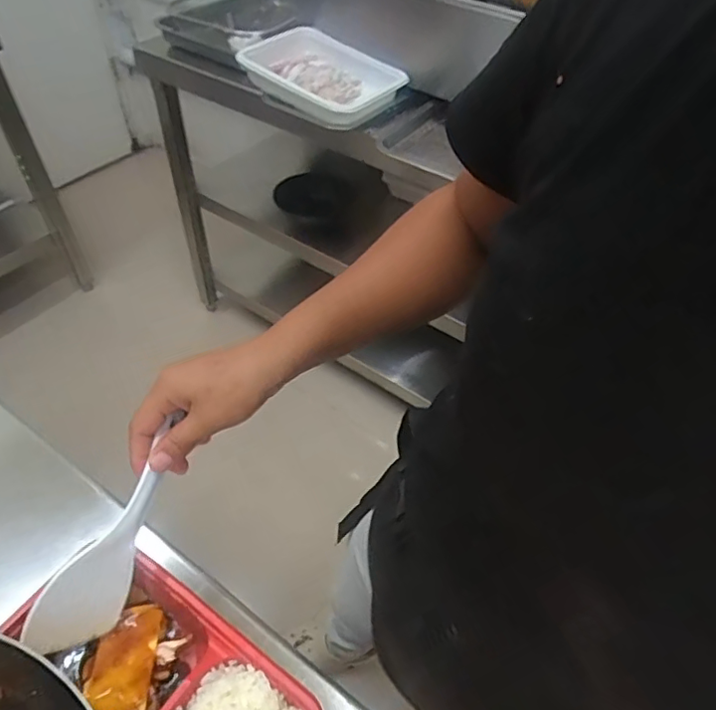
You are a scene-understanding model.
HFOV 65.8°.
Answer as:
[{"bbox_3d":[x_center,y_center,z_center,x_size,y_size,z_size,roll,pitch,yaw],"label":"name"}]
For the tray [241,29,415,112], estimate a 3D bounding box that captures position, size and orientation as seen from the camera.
[{"bbox_3d":[-0.050,-0.511,0.984,0.254,0.043,0.204,31,55,22],"label":"tray"}]

